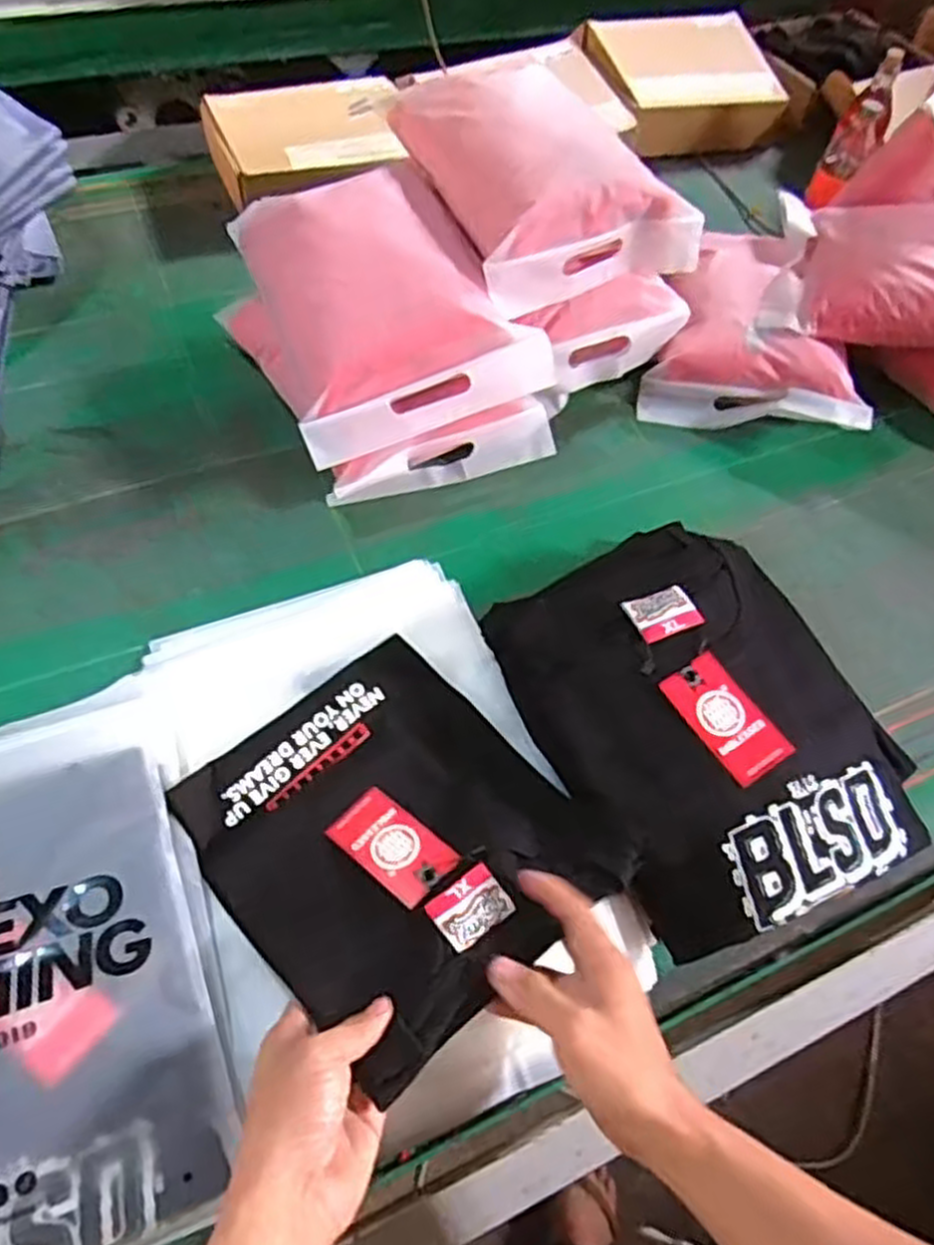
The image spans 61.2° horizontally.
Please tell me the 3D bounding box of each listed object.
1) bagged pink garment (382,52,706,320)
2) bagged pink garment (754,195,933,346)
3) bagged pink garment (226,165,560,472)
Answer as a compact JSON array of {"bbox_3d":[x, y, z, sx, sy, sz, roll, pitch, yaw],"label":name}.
[{"bbox_3d":[0.066,-0.472,0.807,0.232,0.113,0.299,-22,61,-18],"label":"bagged pink garment"},{"bbox_3d":[0.506,-0.396,0.863,0.329,0.064,0.237,9,60,16],"label":"bagged pink garment"},{"bbox_3d":[-0.093,-0.320,0.766,0.233,0.090,0.293,-23,61,-18],"label":"bagged pink garment"}]

